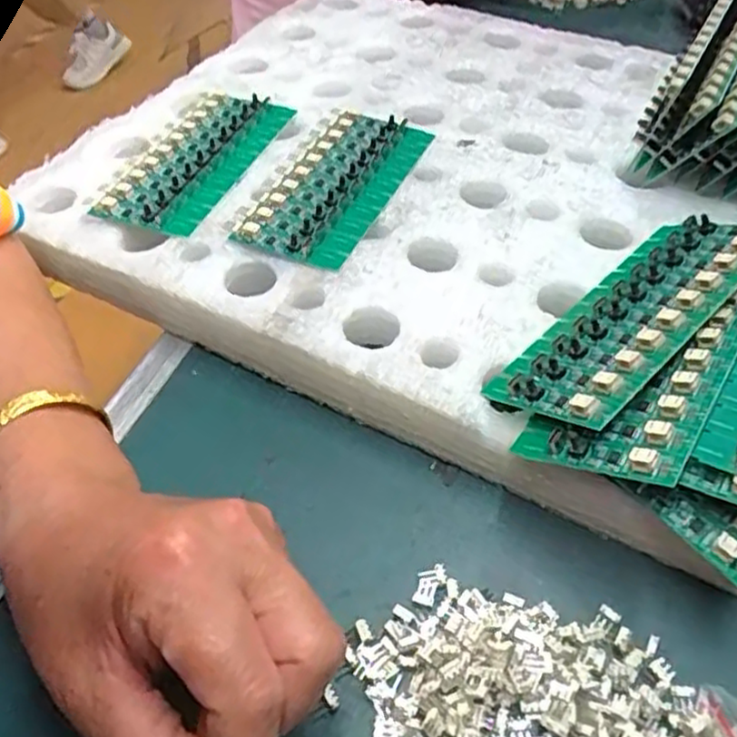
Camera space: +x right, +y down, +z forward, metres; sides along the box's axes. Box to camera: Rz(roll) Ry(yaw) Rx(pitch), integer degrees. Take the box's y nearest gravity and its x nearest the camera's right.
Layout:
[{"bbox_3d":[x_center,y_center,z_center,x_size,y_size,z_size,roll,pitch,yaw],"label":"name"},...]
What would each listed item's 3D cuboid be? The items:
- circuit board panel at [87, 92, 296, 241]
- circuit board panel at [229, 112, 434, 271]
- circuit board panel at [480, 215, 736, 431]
[{"bbox_3d":[-0.098,-0.126,0.414,0.061,0.004,0.134,15,49,14],"label":"circuit board panel"},{"bbox_3d":[-0.016,-0.104,0.394,0.060,0.009,0.132,18,50,16],"label":"circuit board panel"},{"bbox_3d":[0.112,-0.024,0.297,0.132,0.007,0.060,-40,30,-20],"label":"circuit board panel"}]

